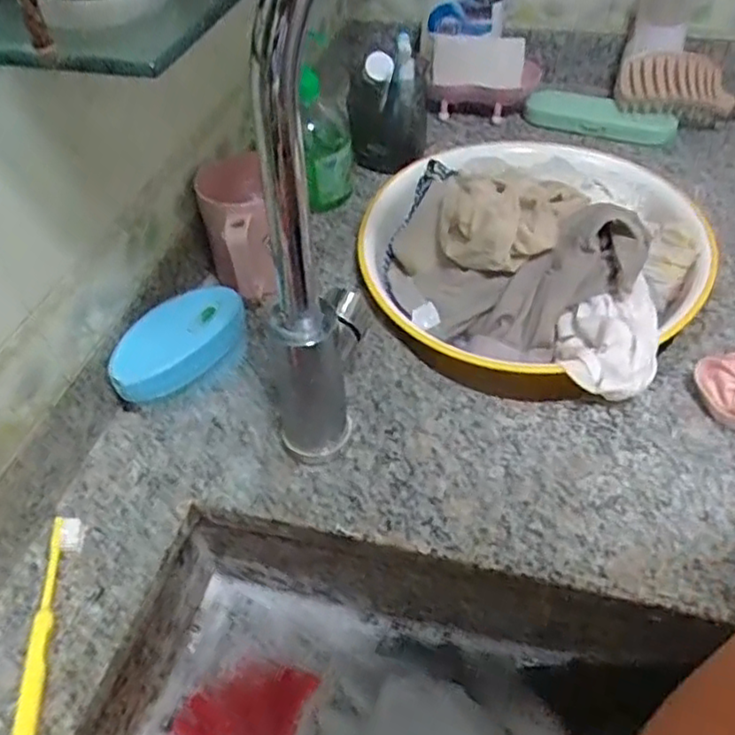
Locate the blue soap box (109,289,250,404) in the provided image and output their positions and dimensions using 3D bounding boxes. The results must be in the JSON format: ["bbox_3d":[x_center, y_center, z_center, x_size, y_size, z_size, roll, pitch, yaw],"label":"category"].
[{"bbox_3d":[-0.141,-0.010,0.527,0.069,0.050,0.115,24,52,24],"label":"blue soap box"}]

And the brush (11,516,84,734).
[{"bbox_3d":[-0.188,0.166,0.396,0.016,0.012,0.176,-6,46,-3],"label":"brush"}]

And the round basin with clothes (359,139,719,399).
[{"bbox_3d":[0.145,-0.125,0.603,0.281,0.094,0.314,13,48,15],"label":"round basin with clothes"}]

